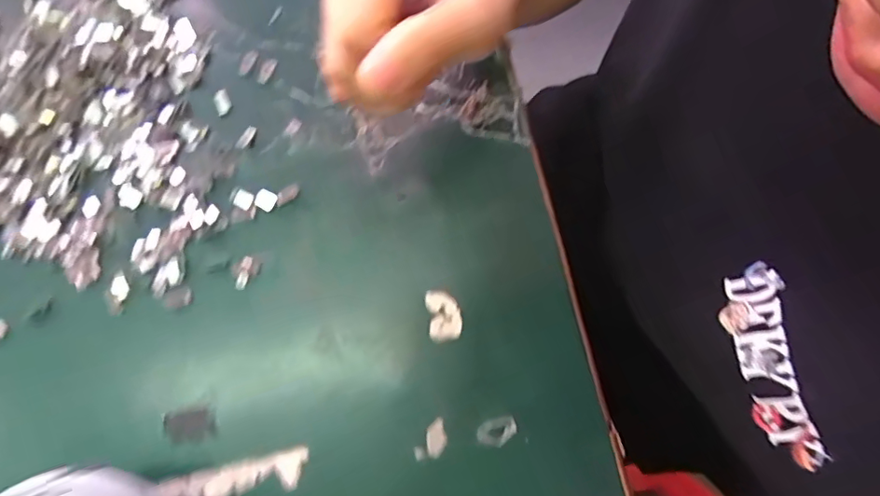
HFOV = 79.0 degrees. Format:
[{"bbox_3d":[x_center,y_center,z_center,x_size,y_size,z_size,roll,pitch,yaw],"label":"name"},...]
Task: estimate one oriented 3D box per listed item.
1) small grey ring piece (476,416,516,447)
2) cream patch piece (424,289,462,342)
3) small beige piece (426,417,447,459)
[{"bbox_3d":[0.030,0.097,0.282,0.021,0.004,0.013,-11,76,-3],"label":"small grey ring piece"},{"bbox_3d":[0.002,0.037,0.297,0.018,0.004,0.028,-9,76,-2],"label":"cream patch piece"},{"bbox_3d":[-0.002,0.100,0.282,0.011,0.005,0.019,-2,76,-1],"label":"small beige piece"}]

